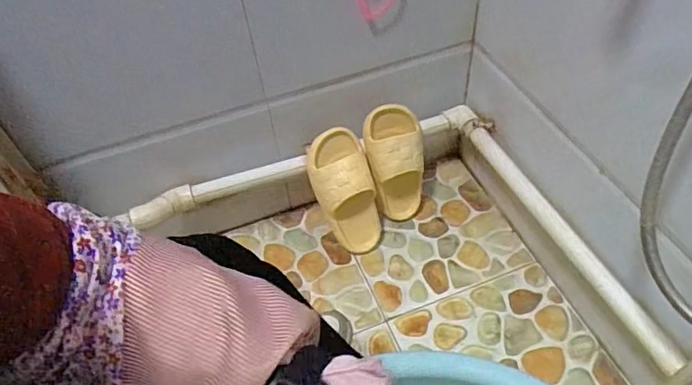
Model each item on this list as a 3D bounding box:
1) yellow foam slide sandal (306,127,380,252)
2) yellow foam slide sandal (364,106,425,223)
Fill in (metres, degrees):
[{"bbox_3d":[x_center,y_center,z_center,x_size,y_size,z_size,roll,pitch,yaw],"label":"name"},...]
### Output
[{"bbox_3d":[-0.002,0.005,0.975,0.115,0.227,0.124,-10,50,-3],"label":"yellow foam slide sandal"},{"bbox_3d":[0.091,-0.041,1.000,0.106,0.252,0.081,-11,50,-4],"label":"yellow foam slide sandal"}]

